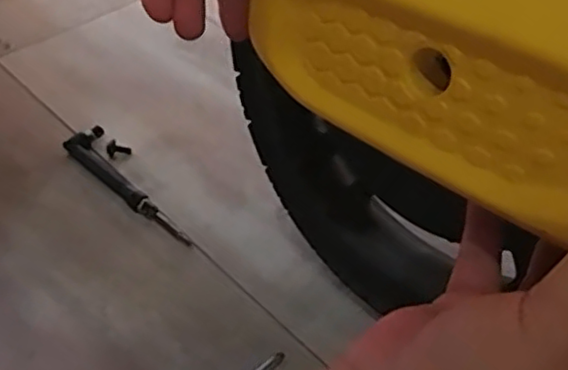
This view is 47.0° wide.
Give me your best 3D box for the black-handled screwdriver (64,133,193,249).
[{"bbox_3d":[-0.121,0.003,0.510,0.144,0.012,0.018,36,54,23],"label":"black-handled screwdriver"}]

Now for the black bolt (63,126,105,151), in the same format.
[{"bbox_3d":[-0.164,-0.036,0.540,0.034,0.010,0.016,-28,57,-28],"label":"black bolt"}]

